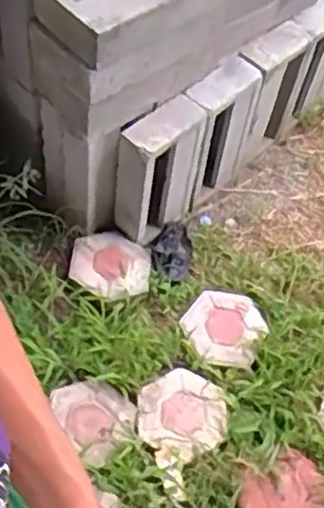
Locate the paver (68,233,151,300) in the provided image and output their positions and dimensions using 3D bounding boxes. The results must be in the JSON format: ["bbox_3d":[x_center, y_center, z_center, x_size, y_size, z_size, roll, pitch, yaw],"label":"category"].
[{"bbox_3d":[-0.126,0.027,1.710,0.191,0.037,0.187,6,56,-1],"label":"paver"}]

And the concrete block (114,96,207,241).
[{"bbox_3d":[-0.006,-0.186,1.736,0.098,0.405,0.214,40,62,20],"label":"concrete block"}]

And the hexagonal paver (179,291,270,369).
[{"bbox_3d":[0.148,0.173,1.669,0.191,0.028,0.186,26,58,12],"label":"hexagonal paver"}]

